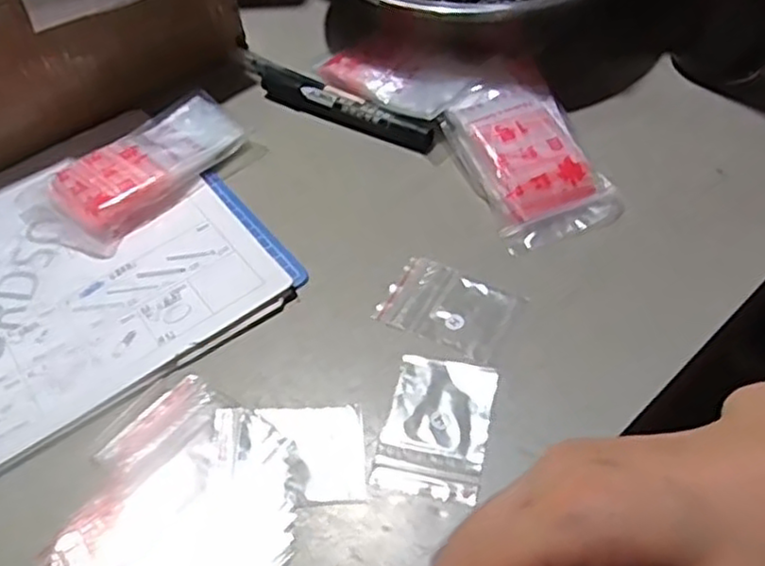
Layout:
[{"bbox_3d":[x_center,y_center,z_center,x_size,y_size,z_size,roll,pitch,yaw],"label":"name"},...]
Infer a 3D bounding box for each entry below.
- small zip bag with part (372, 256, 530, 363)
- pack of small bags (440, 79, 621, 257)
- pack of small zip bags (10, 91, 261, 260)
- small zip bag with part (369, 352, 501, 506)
[{"bbox_3d":[0.036,0.012,0.378,0.069,0.004,0.048,23,57,21],"label":"small zip bag with part"},{"bbox_3d":[0.089,-0.078,0.428,0.075,0.025,0.120,-17,52,-9],"label":"pack of small bags"},{"bbox_3d":[-0.152,-0.074,0.444,0.070,0.020,0.138,35,62,28],"label":"pack of small zip bags"},{"bbox_3d":[0.025,0.067,0.331,0.049,0.007,0.069,9,53,12],"label":"small zip bag with part"}]

